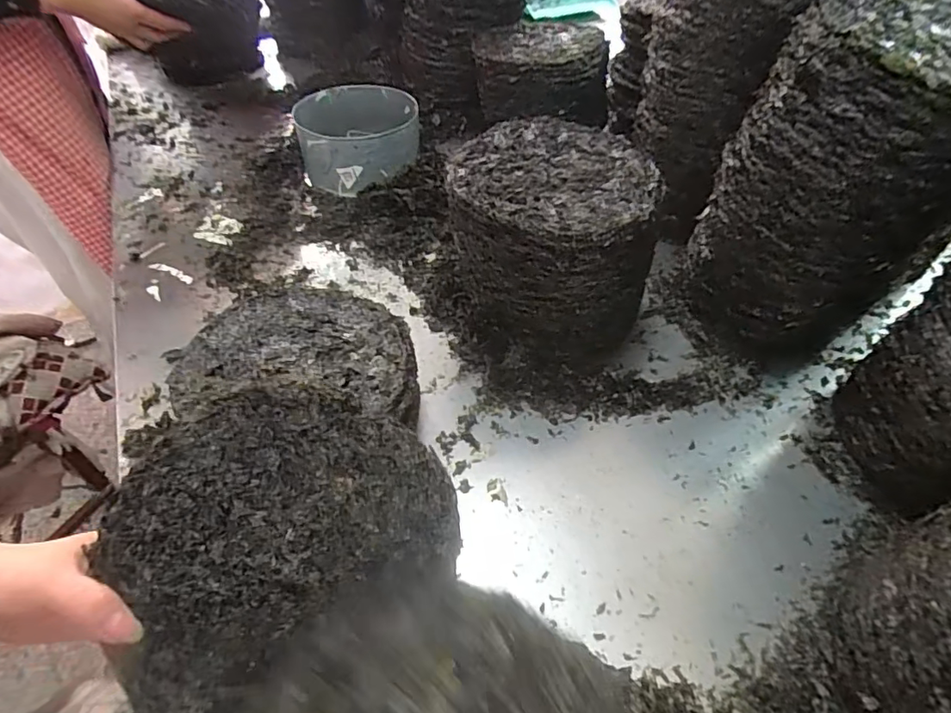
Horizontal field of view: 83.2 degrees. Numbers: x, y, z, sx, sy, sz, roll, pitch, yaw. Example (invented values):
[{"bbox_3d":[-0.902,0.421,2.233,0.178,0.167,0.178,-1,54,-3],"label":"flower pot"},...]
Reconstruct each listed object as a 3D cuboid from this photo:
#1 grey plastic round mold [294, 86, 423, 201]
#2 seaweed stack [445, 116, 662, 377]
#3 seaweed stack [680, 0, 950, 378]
[{"bbox_3d":[-0.174,-0.333,0.815,0.175,0.079,0.177,-12,51,-9],"label":"grey plastic round mold"},{"bbox_3d":[0.074,-0.113,0.570,0.183,0.187,0.188,-2,50,-1],"label":"seaweed stack"},{"bbox_3d":[0.349,-0.140,0.521,0.189,0.308,0.187,-14,51,-11],"label":"seaweed stack"}]

